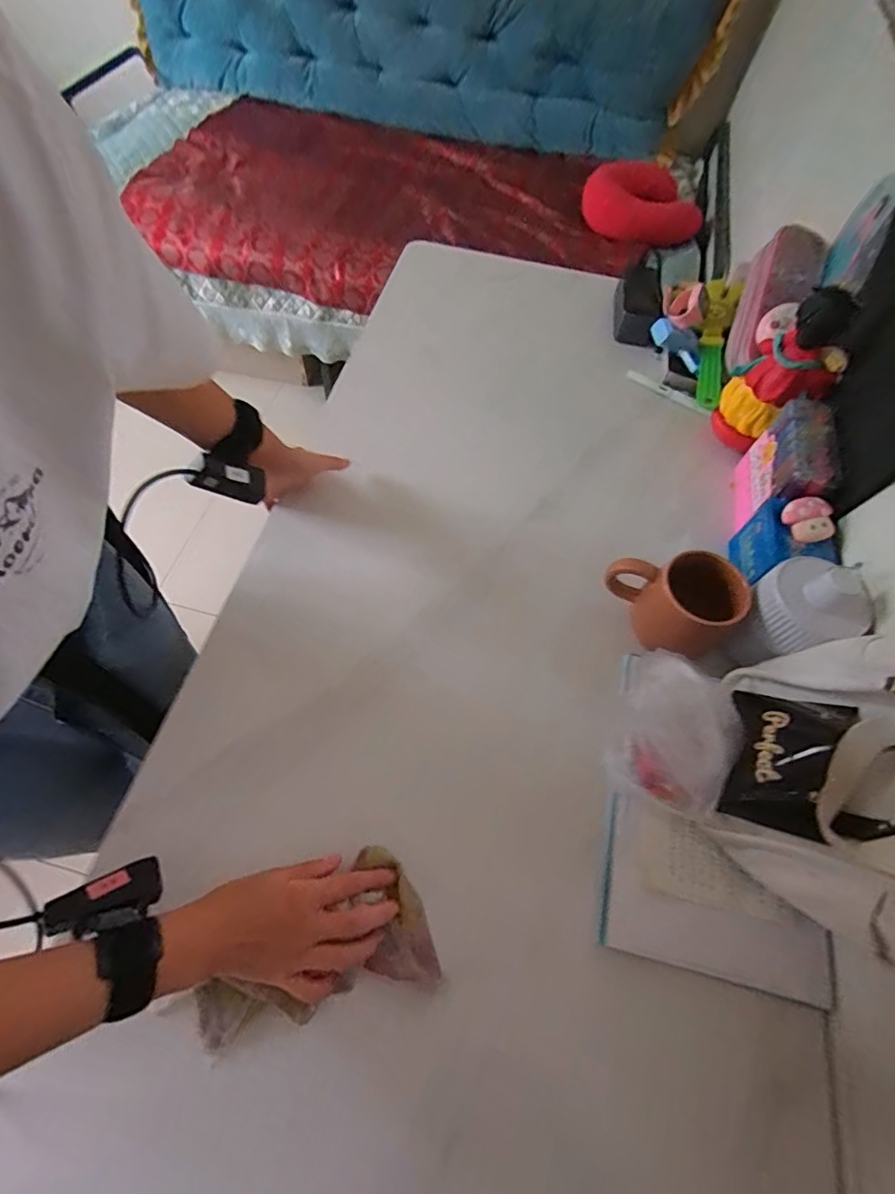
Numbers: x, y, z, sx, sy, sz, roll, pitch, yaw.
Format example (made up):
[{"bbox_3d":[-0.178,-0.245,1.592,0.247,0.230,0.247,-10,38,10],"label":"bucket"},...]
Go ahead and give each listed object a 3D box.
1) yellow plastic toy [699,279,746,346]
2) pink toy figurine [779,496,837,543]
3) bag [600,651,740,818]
[{"bbox_3d":[0.388,-0.416,0.754,0.050,0.028,0.132,23,64,8],"label":"yellow plastic toy"},{"bbox_3d":[0.373,-0.080,0.537,0.047,0.018,0.046,2,63,-3],"label":"pink toy figurine"},{"bbox_3d":[0.200,0.117,0.462,0.100,0.049,0.127,18,63,5],"label":"bag"}]

